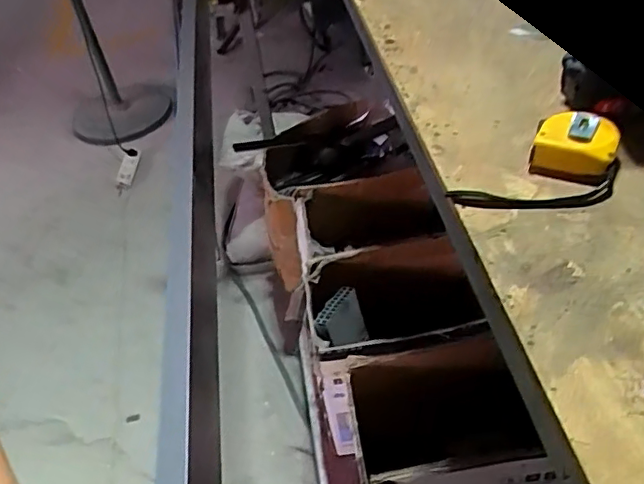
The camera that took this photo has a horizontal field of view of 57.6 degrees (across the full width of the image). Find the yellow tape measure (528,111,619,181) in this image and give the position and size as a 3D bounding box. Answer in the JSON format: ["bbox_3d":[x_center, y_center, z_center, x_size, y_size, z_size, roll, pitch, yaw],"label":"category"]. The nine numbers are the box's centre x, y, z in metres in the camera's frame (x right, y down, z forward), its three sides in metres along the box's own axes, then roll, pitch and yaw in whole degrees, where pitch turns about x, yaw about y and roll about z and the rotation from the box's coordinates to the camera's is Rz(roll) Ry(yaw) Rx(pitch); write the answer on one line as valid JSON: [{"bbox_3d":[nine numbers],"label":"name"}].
[{"bbox_3d":[0.217,-0.082,0.504,0.063,0.029,0.058,16,50,23],"label":"yellow tape measure"}]

